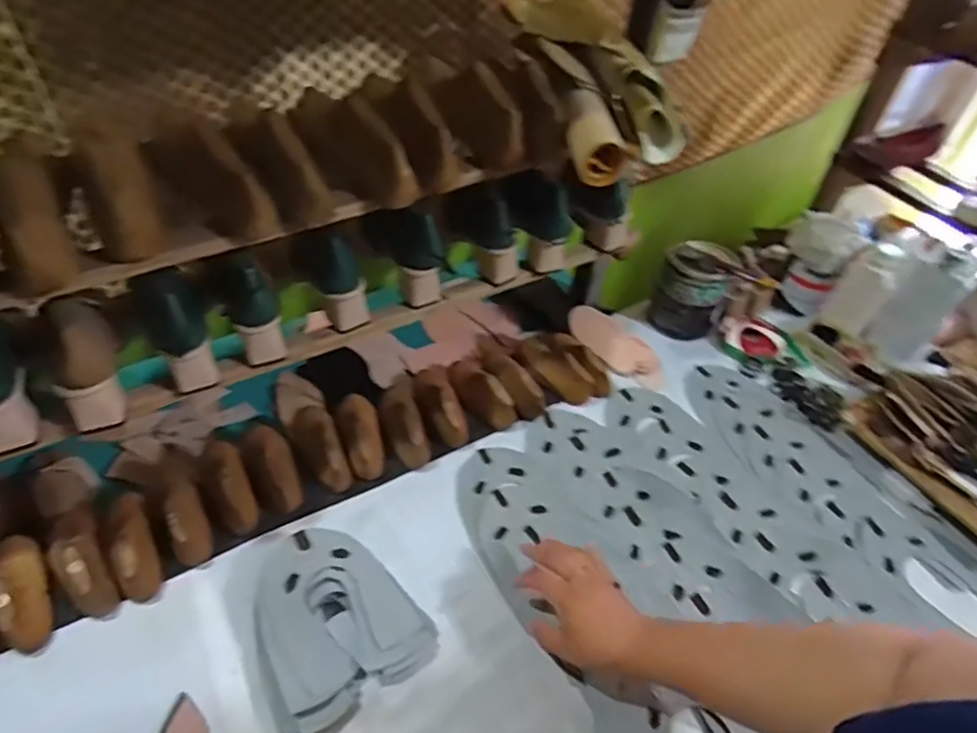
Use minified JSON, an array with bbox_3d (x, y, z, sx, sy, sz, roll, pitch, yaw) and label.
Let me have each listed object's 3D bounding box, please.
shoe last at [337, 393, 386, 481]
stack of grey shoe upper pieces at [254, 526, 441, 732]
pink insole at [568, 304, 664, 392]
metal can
[{"bbox_3d":[-0.168,0.085,0.800,0.052,0.052,0.135,-10,48,-13],"label":"shoe last"},{"bbox_3d":[-0.166,0.261,0.636,0.161,0.049,0.182,-28,54,-27],"label":"stack of grey shoe upper pieces"},{"bbox_3d":[0.200,-0.032,0.947,0.172,0.016,0.080,35,60,10],"label":"pink insole"},{"bbox_3d":[0.328,-0.125,0.978,0.106,0.132,0.104,24,49,18],"label":"metal can"}]

